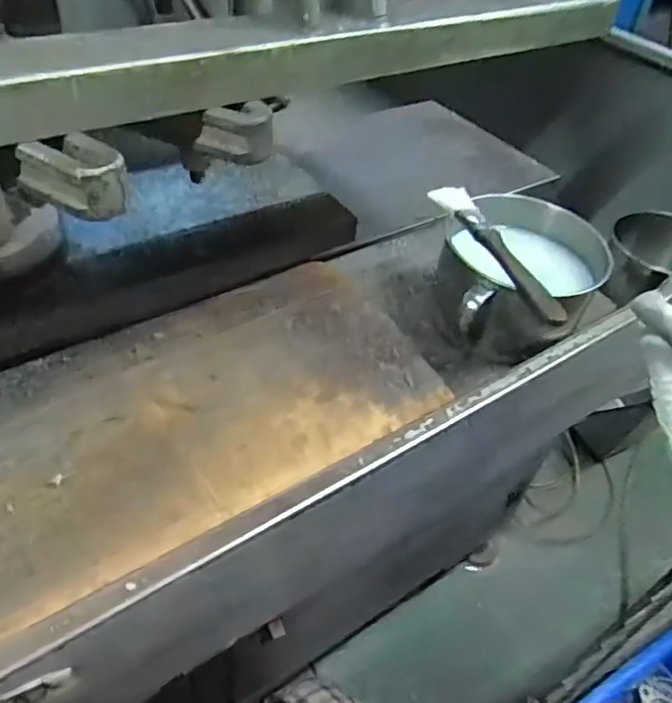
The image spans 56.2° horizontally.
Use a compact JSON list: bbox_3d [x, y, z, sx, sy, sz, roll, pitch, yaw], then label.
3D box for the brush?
[{"bbox_3d":[0.128,-0.084,0.494,0.032,0.017,0.178,-12,48,-20],"label":"brush"}]

